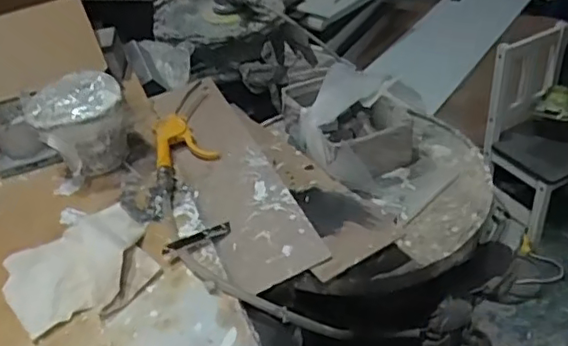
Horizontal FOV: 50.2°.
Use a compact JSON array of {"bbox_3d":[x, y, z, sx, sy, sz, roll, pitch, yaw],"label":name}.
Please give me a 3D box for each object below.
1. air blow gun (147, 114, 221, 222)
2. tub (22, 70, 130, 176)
[{"bbox_3d":[-0.145,-0.018,0.877,0.091,0.033,0.208,-6,38,1],"label":"air blow gun"},{"bbox_3d":[-0.292,-0.067,0.897,0.120,0.122,0.110,-5,38,4],"label":"tub"}]

